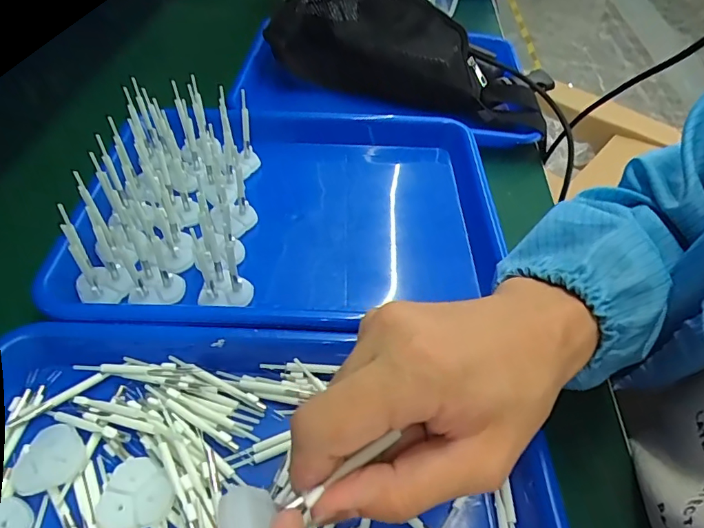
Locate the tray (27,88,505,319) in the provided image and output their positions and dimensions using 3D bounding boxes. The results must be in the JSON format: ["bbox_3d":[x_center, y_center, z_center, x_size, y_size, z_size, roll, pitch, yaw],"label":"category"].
[{"bbox_3d":[-0.044,-0.073,0.405,0.332,0.043,0.281,1,49,-3],"label":"tray"}]

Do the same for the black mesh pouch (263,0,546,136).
[{"bbox_3d":[0.063,-0.258,0.554,0.329,0.090,0.162,23,51,16],"label":"black mesh pouch"}]

